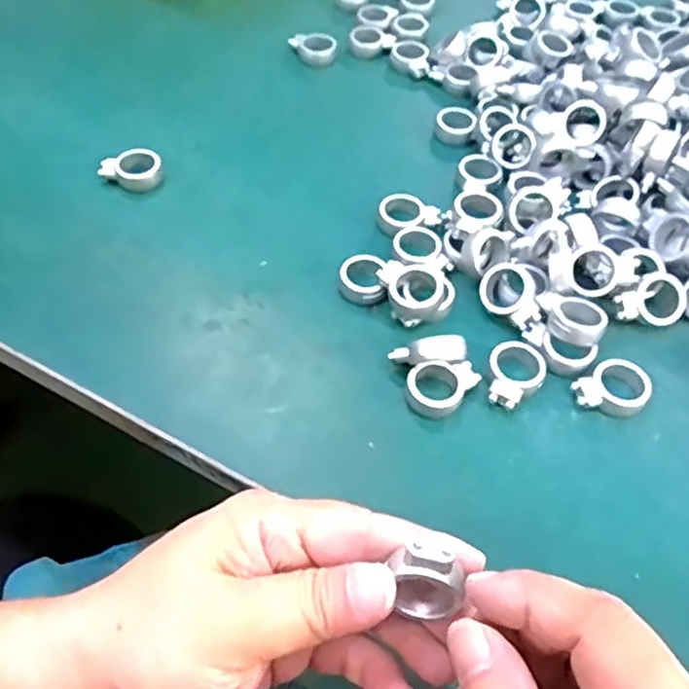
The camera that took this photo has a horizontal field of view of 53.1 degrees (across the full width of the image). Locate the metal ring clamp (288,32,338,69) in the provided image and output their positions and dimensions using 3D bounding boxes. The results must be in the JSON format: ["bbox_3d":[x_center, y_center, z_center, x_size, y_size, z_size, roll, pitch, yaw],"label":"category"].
[{"bbox_3d":[-0.022,-0.205,0.481,0.032,0.012,0.027,0,54,-3],"label":"metal ring clamp"}]

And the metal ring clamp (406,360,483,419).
[{"bbox_3d":[0.046,0.018,0.310,0.035,0.016,0.021,-10,55,-11],"label":"metal ring clamp"}]

